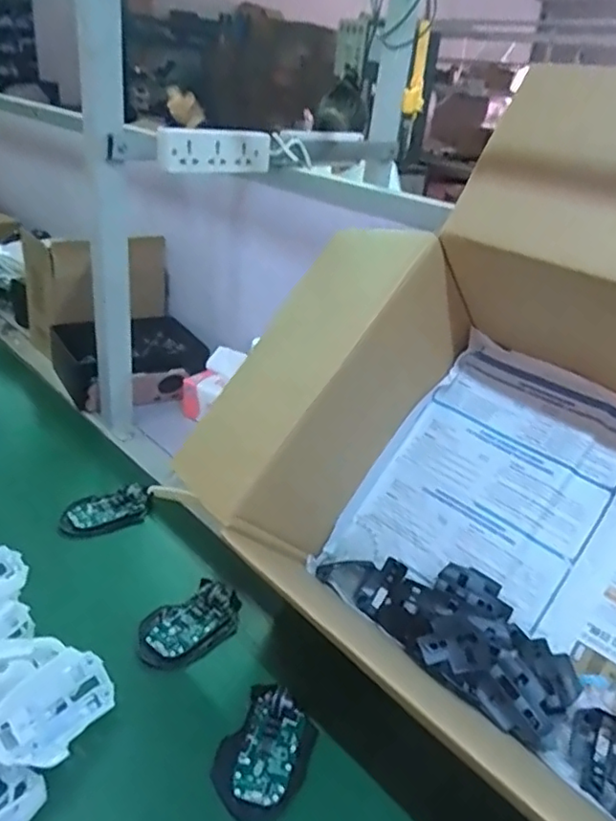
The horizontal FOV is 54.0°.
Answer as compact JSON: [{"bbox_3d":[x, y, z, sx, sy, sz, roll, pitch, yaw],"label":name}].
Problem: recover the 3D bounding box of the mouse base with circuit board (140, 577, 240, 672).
[{"bbox_3d":[-0.122,0.220,0.633,0.116,0.019,0.070,-18,37,-37],"label":"mouse base with circuit board"}]

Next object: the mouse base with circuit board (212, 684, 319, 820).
[{"bbox_3d":[-0.036,0.291,0.518,0.071,0.017,0.105,19,31,21],"label":"mouse base with circuit board"}]

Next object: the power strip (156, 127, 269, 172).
[{"bbox_3d":[-0.121,-0.354,0.828,0.184,0.052,0.023,-22,40,-41],"label":"power strip"}]

